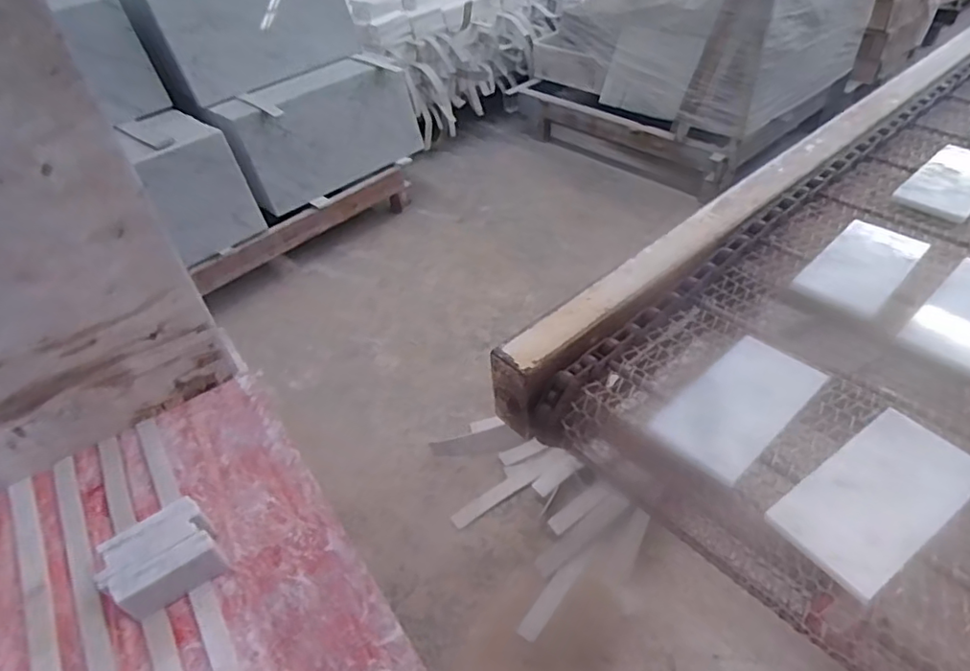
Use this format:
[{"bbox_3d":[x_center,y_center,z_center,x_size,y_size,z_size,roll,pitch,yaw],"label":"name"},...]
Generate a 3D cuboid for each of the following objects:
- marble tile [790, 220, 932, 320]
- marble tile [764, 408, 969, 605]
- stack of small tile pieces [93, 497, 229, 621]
[{"bbox_3d":[0.384,-0.071,0.592,0.154,0.012,0.077,-34,49,-30],"label":"marble tile"},{"bbox_3d":[0.280,0.113,0.412,0.147,0.007,0.076,-31,55,-18],"label":"marble tile"},{"bbox_3d":[-0.542,0.371,0.976,0.163,0.084,0.129,-29,46,-25],"label":"stack of small tile pieces"}]

